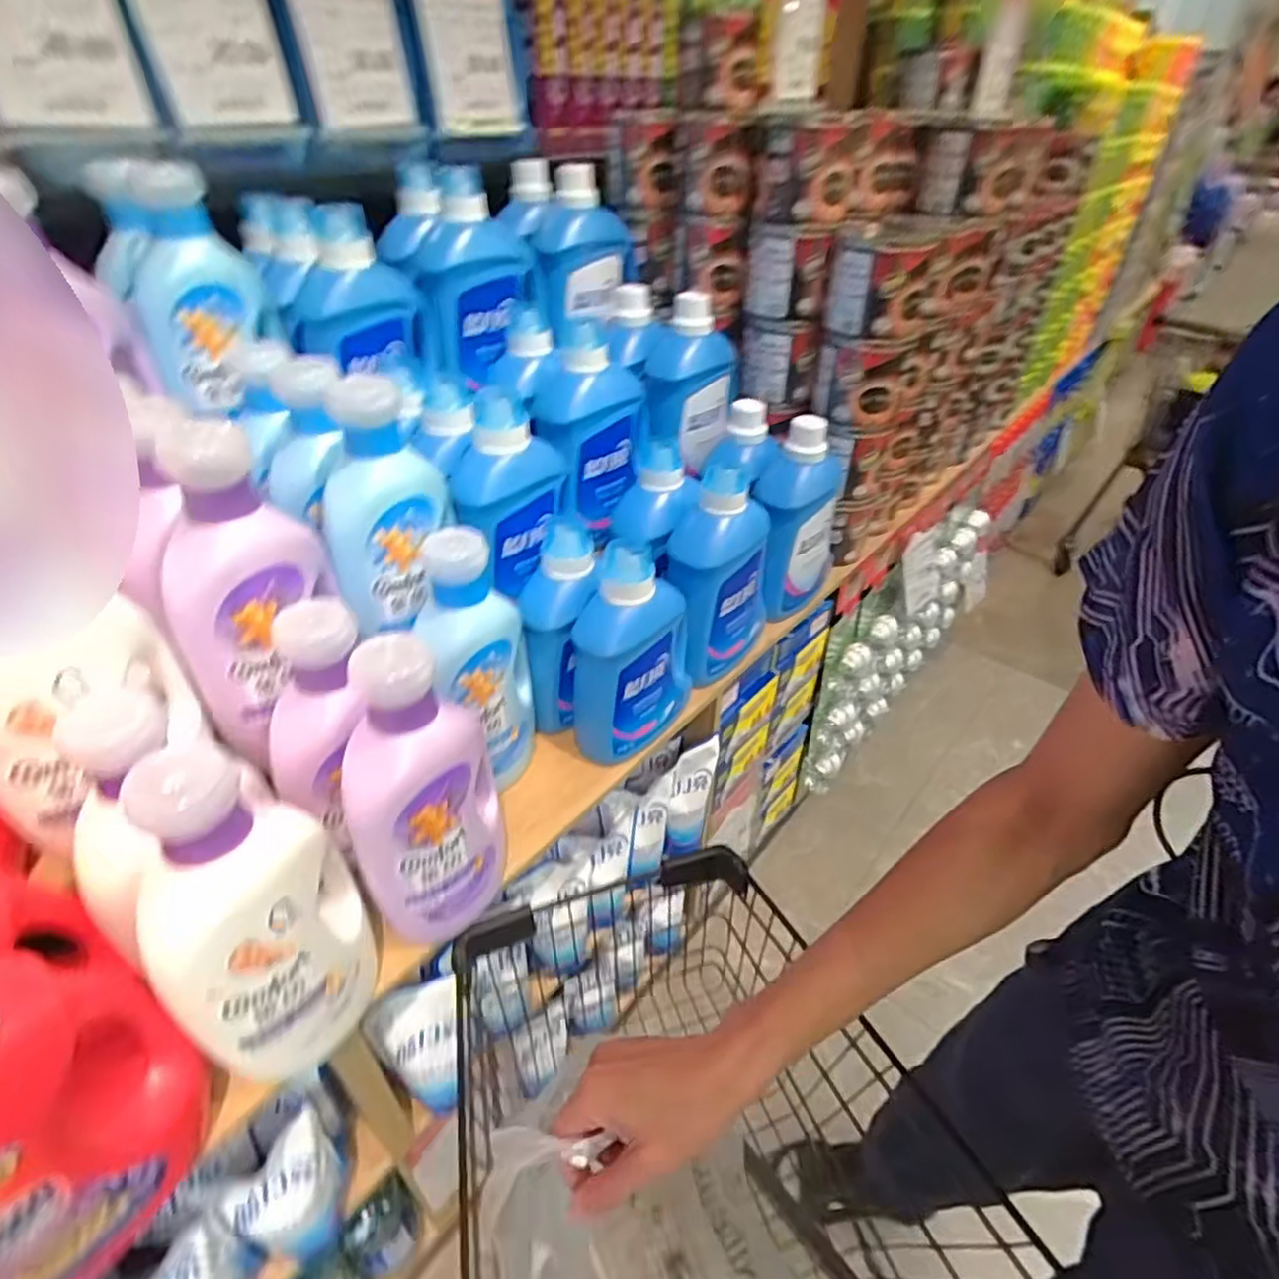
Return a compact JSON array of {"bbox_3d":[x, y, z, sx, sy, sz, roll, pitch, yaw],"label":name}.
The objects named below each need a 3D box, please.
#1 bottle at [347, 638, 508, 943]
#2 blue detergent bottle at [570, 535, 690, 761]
[{"bbox_3d":[-0.192,0.138,0.616,0.142,0.319,0.087,-29,42,-33],"label":"bottle"},{"bbox_3d":[-0.010,0.005,0.832,0.094,0.259,0.147,25,44,28],"label":"blue detergent bottle"}]

